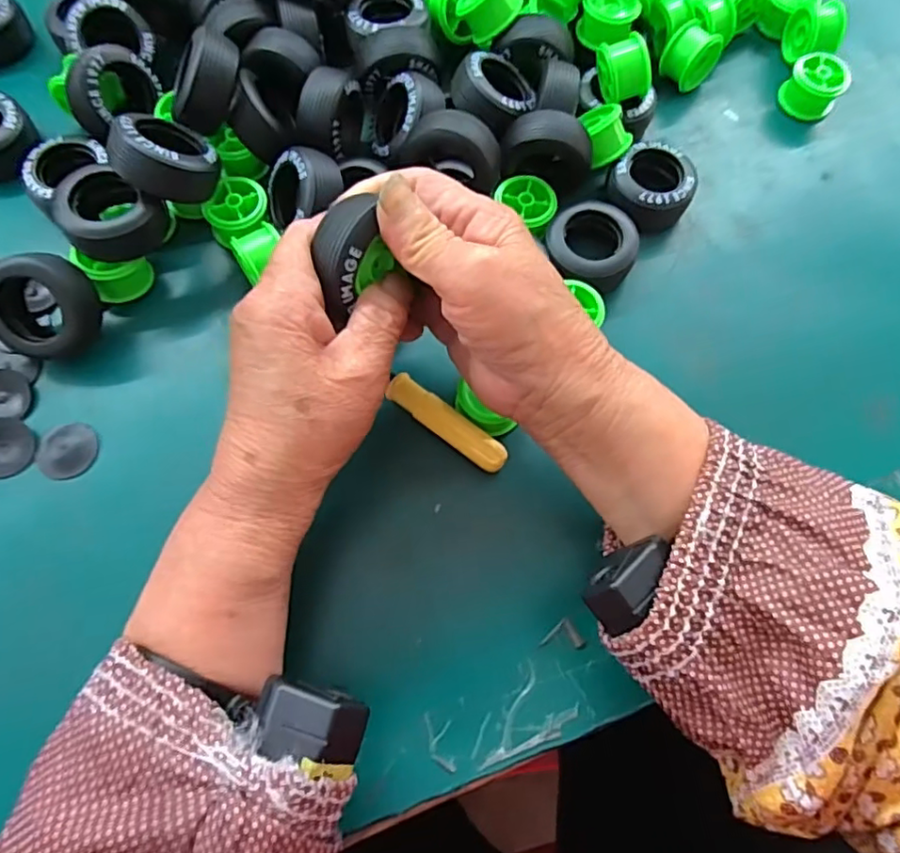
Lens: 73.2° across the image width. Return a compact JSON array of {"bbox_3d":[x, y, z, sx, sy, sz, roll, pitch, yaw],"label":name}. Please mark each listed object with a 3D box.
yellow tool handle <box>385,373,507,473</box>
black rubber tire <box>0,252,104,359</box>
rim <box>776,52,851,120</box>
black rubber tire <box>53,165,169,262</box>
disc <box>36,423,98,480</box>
[{"bbox_3d":[-0.002,-0.001,0.296,0.066,0.014,0.015,37,74,10],"label":"yellow tool handle"},{"bbox_3d":[-0.196,-0.059,0.294,0.045,0.025,0.049,-5,116,-3],"label":"black rubber tire"},{"bbox_3d":[0.227,-0.212,0.380,0.032,0.026,0.027,42,75,11],"label":"rim"},{"bbox_3d":[-0.171,-0.104,0.300,0.043,0.034,0.041,1,71,-2],"label":"black rubber tire"},{"bbox_3d":[-0.185,0.011,0.292,0.025,0.004,0.028,21,72,5],"label":"disc"}]

